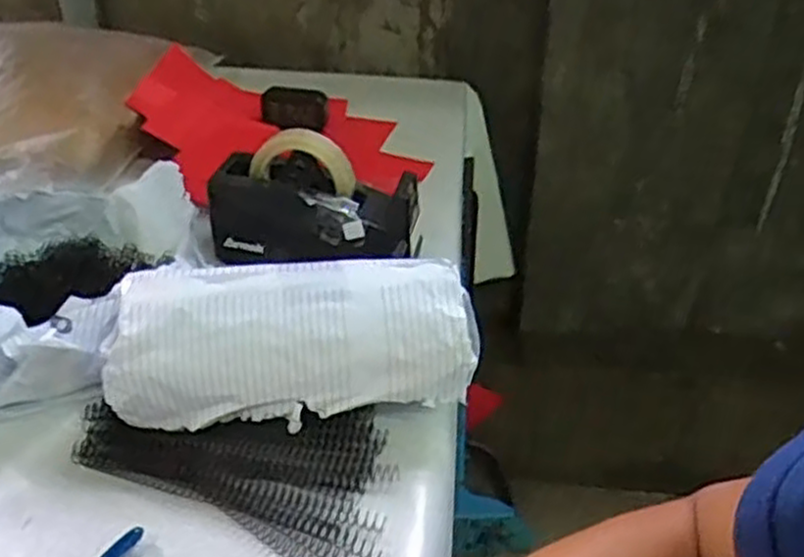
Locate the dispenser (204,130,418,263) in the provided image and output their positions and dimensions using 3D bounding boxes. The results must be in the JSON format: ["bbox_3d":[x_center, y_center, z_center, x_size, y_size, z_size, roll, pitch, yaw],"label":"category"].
[{"bbox_3d":[-0.088,-0.073,0.739,0.196,0.105,0.064,7,33,10],"label":"dispenser"}]

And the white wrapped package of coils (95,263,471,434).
[{"bbox_3d":[-0.083,0.053,0.570,0.268,0.105,0.094,-4,33,-7],"label":"white wrapped package of coils"}]

